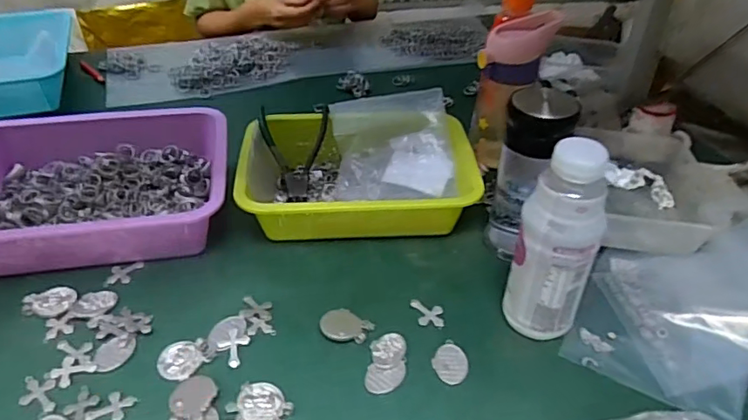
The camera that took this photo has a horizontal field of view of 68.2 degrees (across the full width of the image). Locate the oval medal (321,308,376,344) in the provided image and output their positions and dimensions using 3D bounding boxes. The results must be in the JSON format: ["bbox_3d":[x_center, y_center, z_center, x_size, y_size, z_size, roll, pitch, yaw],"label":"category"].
[{"bbox_3d":[-0.028,0.111,0.530,0.048,0.005,0.037,22,42,25],"label":"oval medal"}]

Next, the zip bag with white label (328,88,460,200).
[{"bbox_3d":[0.022,-0.079,0.676,0.145,0.043,0.155,-4,63,1],"label":"zip bag with white label"}]

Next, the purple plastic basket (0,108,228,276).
[{"bbox_3d":[-0.319,-0.027,0.632,0.297,0.096,0.204,-7,38,-10],"label":"purple plastic basket"}]

